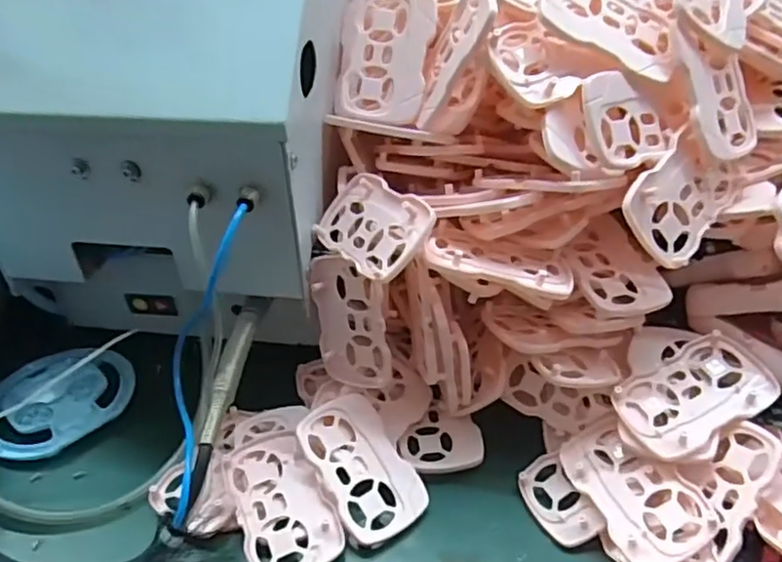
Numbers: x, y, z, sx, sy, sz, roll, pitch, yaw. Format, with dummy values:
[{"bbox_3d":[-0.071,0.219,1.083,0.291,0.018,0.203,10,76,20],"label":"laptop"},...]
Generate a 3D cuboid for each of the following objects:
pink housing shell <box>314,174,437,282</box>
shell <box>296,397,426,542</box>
[{"bbox_3d":[-0.011,-0.034,0.381,0.089,0.016,0.053,34,90,47],"label":"pink housing shell"},{"bbox_3d":[-0.018,0.115,0.384,0.054,0.012,0.086,-24,66,-28],"label":"shell"}]

